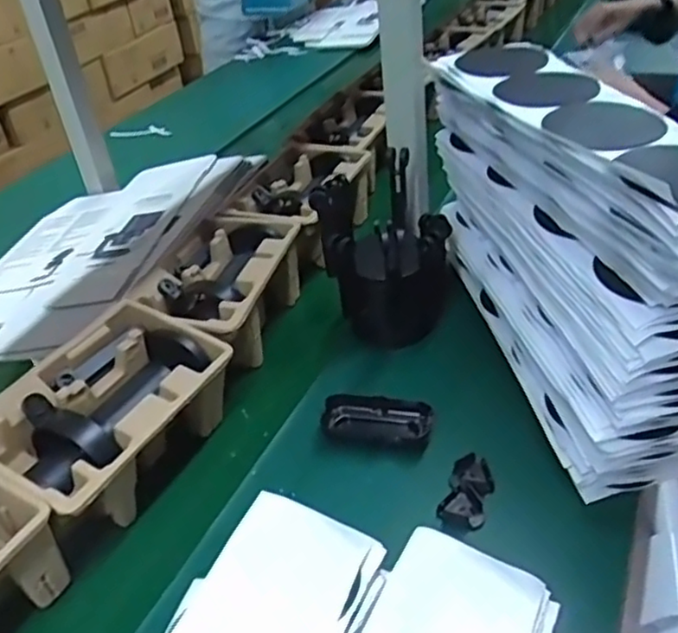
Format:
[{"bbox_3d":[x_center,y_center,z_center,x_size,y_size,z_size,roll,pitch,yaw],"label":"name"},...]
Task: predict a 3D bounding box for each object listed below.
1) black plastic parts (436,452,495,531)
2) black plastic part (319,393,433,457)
[{"bbox_3d":[0.117,0.157,0.606,0.039,0.014,0.071,12,41,24],"label":"black plastic parts"},{"bbox_3d":[0.038,0.107,0.683,0.109,0.021,0.057,8,39,20],"label":"black plastic part"}]

